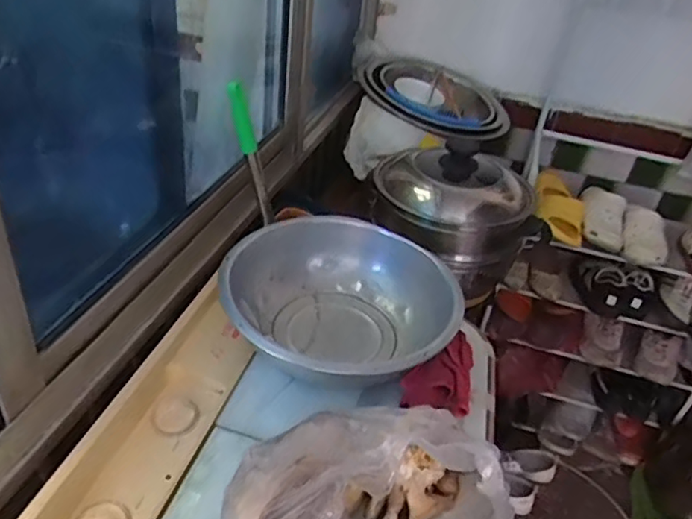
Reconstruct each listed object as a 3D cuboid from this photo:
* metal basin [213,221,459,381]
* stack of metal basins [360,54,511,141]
[{"bbox_3d":[-0.011,0.084,0.836,0.308,0.133,0.295,5,36,-3],"label":"metal basin"},{"bbox_3d":[0.218,-0.385,1.426,0.343,0.066,0.326,37,40,16],"label":"stack of metal basins"}]

